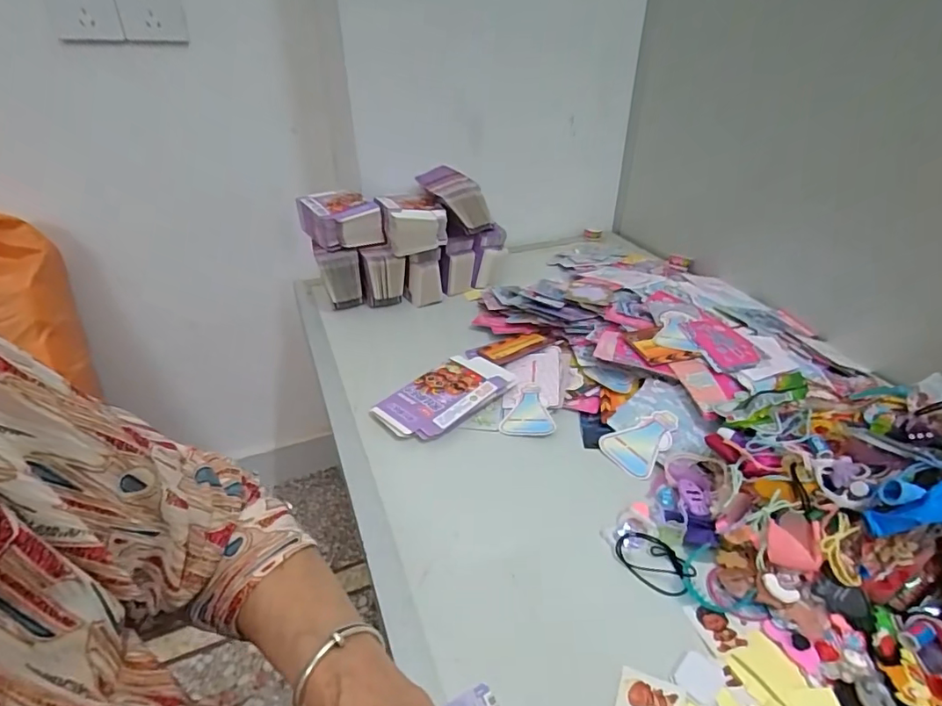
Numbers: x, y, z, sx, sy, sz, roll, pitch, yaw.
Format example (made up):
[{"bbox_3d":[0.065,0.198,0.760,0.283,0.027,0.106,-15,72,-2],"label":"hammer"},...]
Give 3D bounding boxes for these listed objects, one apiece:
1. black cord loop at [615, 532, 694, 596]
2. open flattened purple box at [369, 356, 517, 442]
[{"bbox_3d":[0.146,0.165,0.399,0.041,0.006,0.058,-22,39,-28],"label":"black cord loop"},{"bbox_3d":[-0.030,0.048,0.562,0.146,0.017,0.081,-29,43,-35],"label":"open flattened purple box"}]

